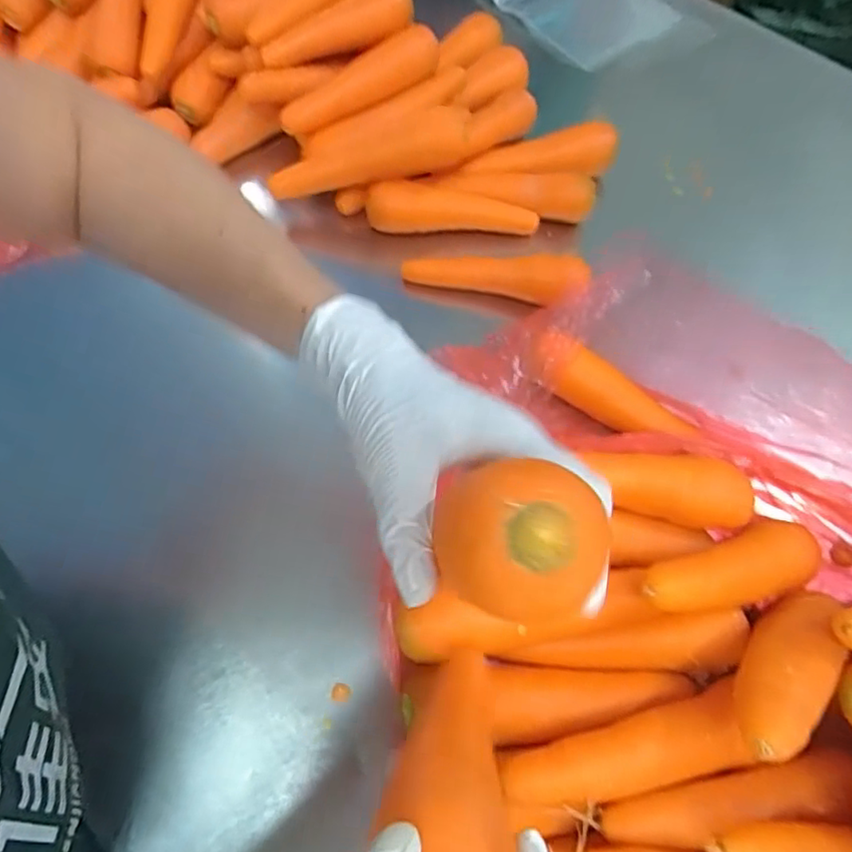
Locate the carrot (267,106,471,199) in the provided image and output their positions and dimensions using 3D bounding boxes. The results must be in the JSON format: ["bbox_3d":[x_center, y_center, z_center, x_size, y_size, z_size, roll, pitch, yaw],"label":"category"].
[{"bbox_3d":[-0.055,-0.258,0.567,0.196,0.040,0.040,-10,62,14],"label":"carrot"}]

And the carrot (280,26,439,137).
[{"bbox_3d":[-0.065,-0.355,0.611,0.187,0.047,0.043,-27,65,3],"label":"carrot"}]

